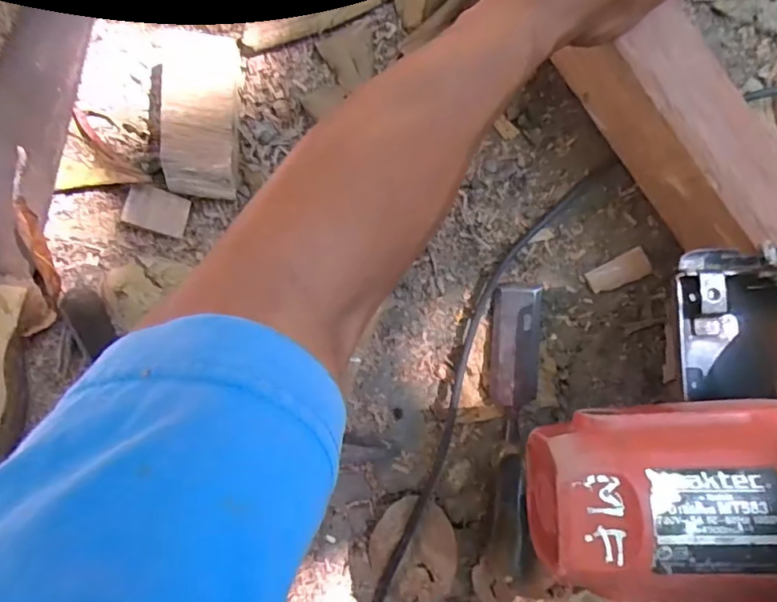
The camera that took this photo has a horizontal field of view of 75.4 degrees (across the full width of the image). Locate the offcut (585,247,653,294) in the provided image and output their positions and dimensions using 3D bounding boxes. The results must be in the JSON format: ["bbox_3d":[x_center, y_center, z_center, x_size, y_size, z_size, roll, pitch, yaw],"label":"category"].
[{"bbox_3d":[0.190,-0.024,0.416,0.050,0.006,0.024,-26,95,3],"label":"offcut"}]

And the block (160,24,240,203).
[{"bbox_3d":[-0.138,-0.140,0.381,0.053,0.033,0.119,3,96,-1],"label":"block"}]

